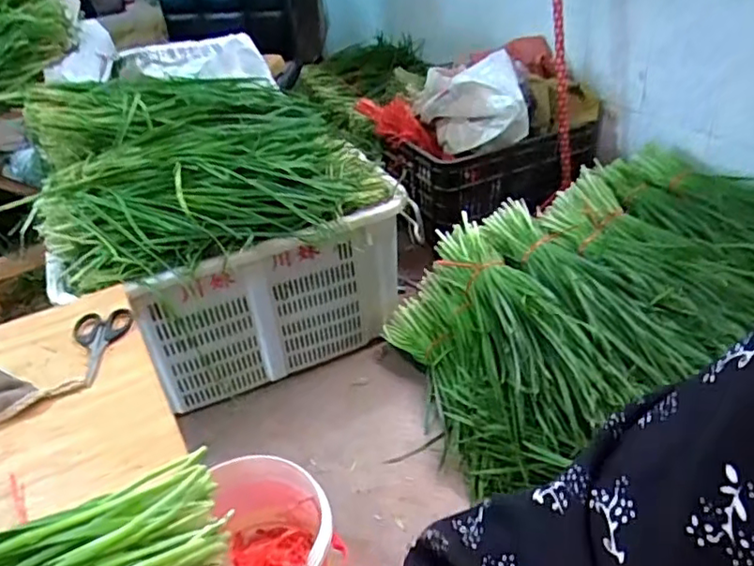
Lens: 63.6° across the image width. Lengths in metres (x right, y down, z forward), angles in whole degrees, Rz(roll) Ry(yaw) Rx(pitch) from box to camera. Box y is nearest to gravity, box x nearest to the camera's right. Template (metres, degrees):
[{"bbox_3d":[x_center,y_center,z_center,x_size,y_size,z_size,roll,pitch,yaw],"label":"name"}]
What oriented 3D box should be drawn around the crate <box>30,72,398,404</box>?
[{"bbox_3d":[-0.284,-0.097,1.235,0.639,0.560,0.368,-16,36,-13],"label":"crate"}]

